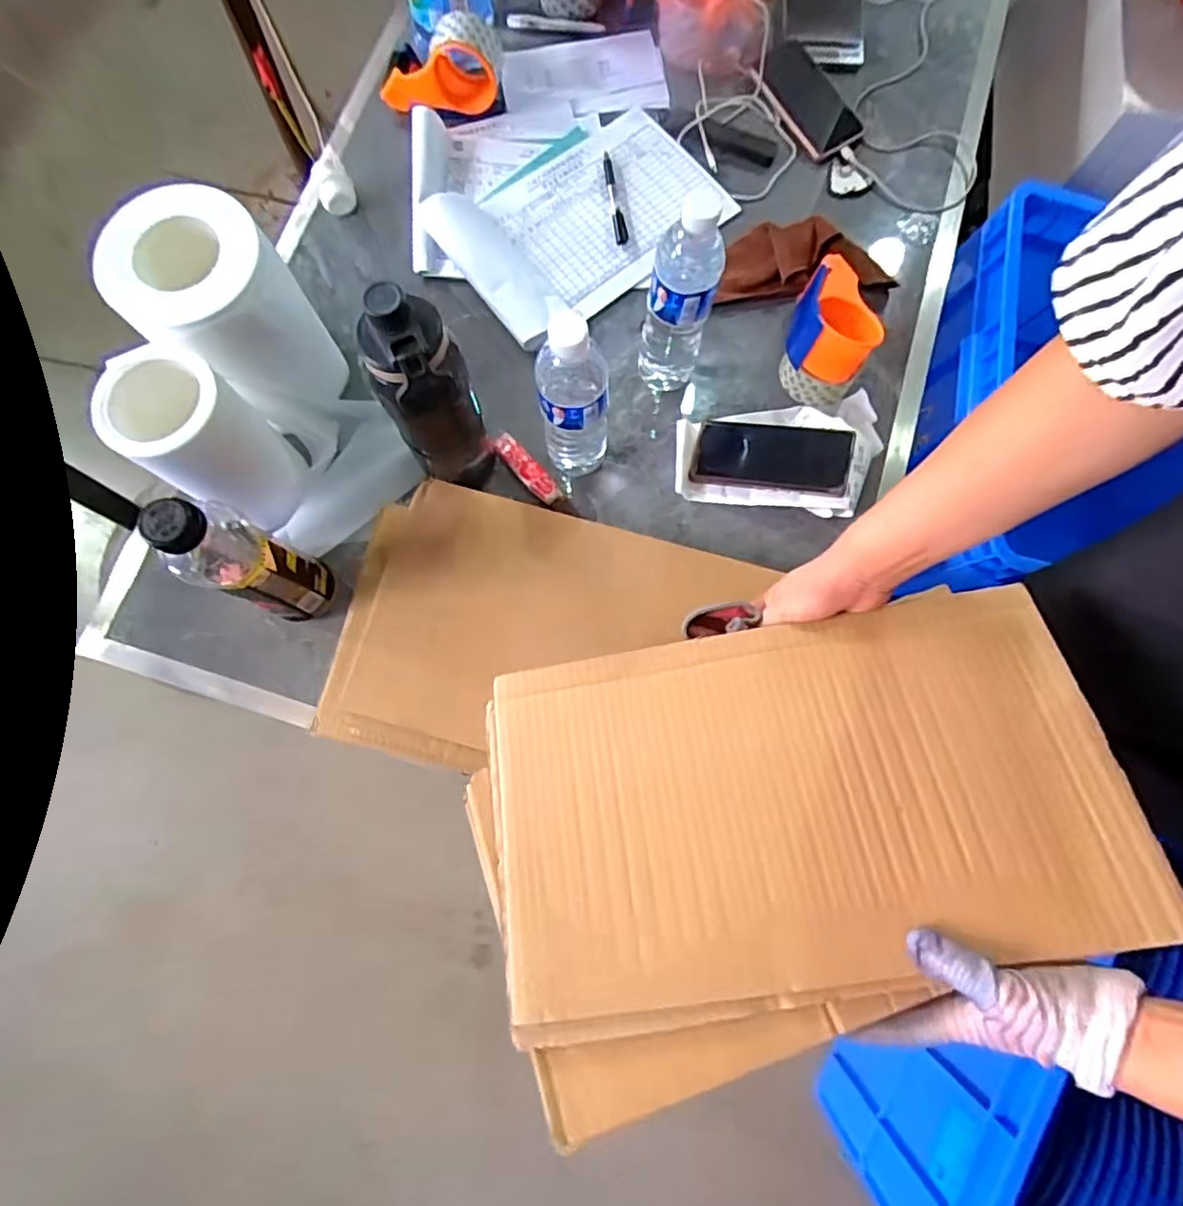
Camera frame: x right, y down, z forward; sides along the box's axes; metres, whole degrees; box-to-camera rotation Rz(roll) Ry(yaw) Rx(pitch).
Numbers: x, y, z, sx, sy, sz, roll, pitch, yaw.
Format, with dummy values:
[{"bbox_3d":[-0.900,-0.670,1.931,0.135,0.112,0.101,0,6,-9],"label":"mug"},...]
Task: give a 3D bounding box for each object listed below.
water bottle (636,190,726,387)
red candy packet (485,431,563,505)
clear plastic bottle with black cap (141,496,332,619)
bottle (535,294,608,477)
[{"bbox_3d":[0.087,-0.292,0.609,0.066,0.223,0.053,10,79,2],"label":"water bottle"},{"bbox_3d":[-0.074,-0.152,0.683,0.101,0.011,0.025,43,82,8],"label":"red candy packet"},{"bbox_3d":[-0.308,-0.036,0.553,0.061,0.224,0.068,25,80,5],"label":"clear plastic bottle with black cap"},{"bbox_3d":[-0.017,-0.187,0.593,0.061,0.224,0.063,-6,78,-1],"label":"bottle"}]

